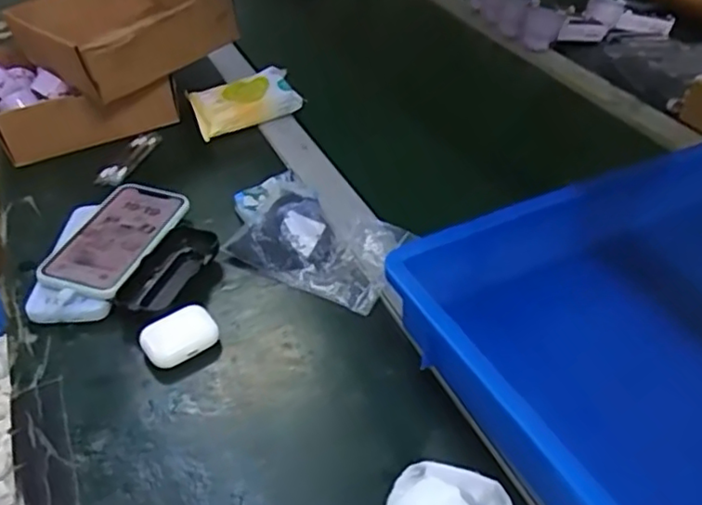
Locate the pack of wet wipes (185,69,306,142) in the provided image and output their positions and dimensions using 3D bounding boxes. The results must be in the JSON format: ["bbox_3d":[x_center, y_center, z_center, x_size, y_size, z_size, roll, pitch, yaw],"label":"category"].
[{"bbox_3d":[-0.138,-0.192,0.818,0.142,0.044,0.075,-22,44,-23],"label":"pack of wet wipes"}]

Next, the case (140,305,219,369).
[{"bbox_3d":[-0.139,0.070,0.519,0.059,0.023,0.037,-25,45,-26],"label":"case"}]

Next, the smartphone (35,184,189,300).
[{"bbox_3d":[-0.222,-0.018,0.603,0.081,0.010,0.150,17,41,9],"label":"smartphone"}]

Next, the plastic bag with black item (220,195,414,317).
[{"bbox_3d":[-0.029,-0.009,0.612,0.152,0.027,0.108,17,43,21],"label":"plastic bag with black item"}]

